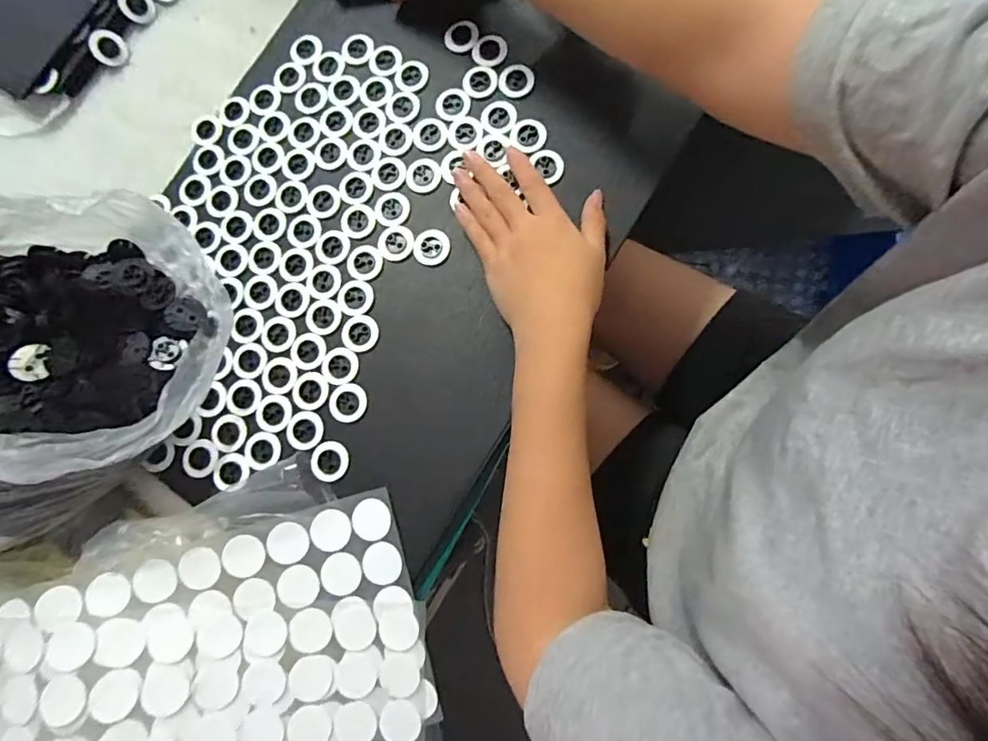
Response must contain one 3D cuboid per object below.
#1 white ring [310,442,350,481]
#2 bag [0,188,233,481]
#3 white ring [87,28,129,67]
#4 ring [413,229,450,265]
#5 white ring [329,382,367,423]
[{"bbox_3d":[-0.121,0.066,0.374,0.026,0.004,0.028,9,82,10],"label":"white ring"},{"bbox_3d":[-0.300,-0.020,0.342,0.177,0.144,0.184,-11,79,5],"label":"bag"},{"bbox_3d":[-0.358,-0.300,0.475,0.032,0.006,0.030,-4,103,-20],"label":"white ring"},{"bbox_3d":[-0.048,-0.096,0.396,0.027,0.004,0.028,-1,80,8],"label":"ring"},{"bbox_3d":[-0.109,0.024,0.382,0.028,0.004,0.030,-1,80,8],"label":"white ring"}]

